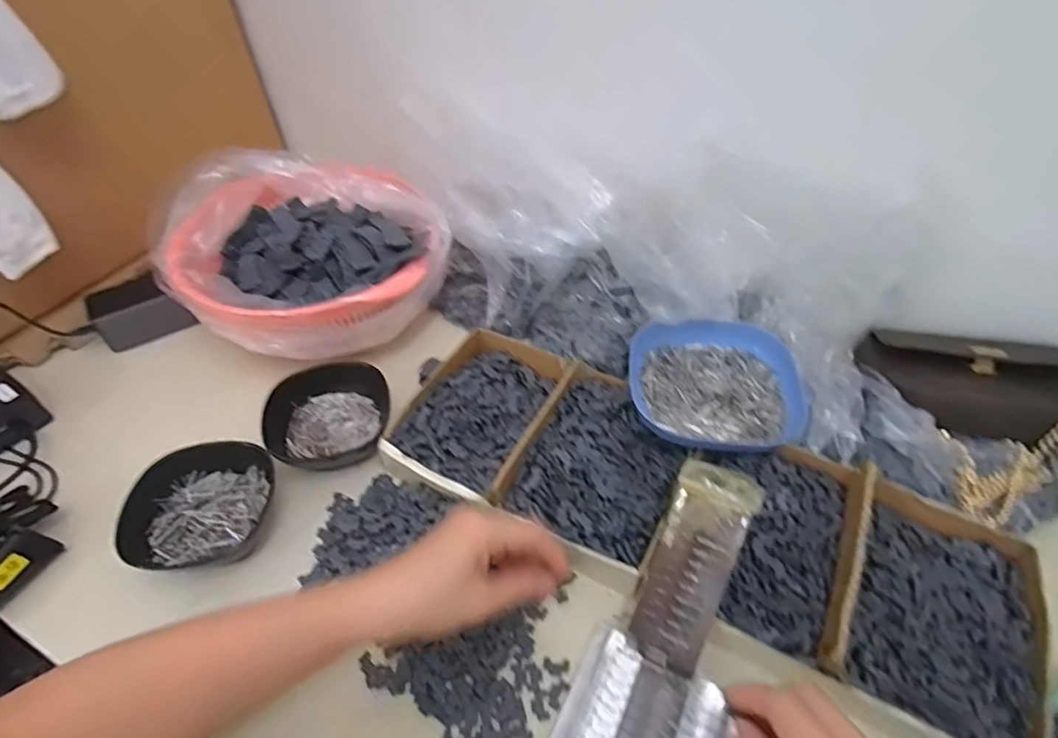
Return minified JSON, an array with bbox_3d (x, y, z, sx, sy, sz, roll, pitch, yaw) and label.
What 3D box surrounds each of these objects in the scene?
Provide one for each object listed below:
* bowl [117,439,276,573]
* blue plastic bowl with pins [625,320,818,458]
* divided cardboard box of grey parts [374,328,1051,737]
[{"bbox_3d":[-0.255,0.113,0.457,0.106,0.052,0.108,0,47,0],"label":"bowl"},{"bbox_3d":[0.165,0.018,0.497,0.147,0.033,0.134,0,47,0],"label":"blue plastic bowl with pins"},{"bbox_3d":[0.119,0.092,0.436,0.476,0.036,0.182,21,50,19],"label":"divided cardboard box of grey parts"}]

